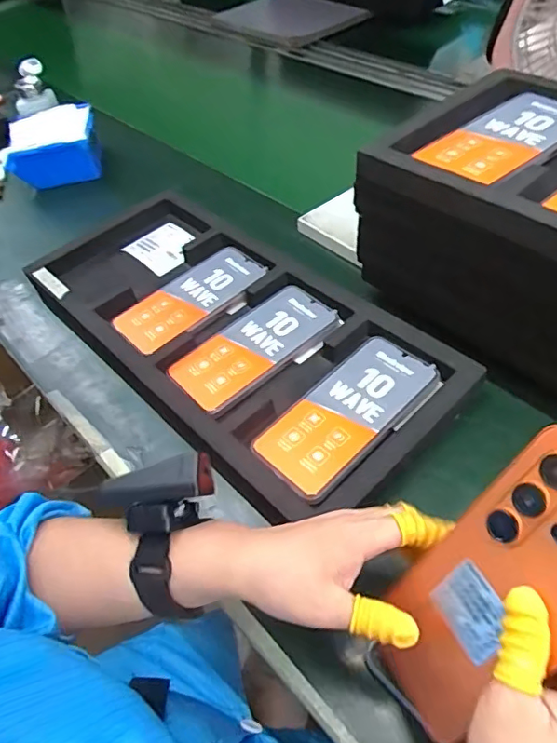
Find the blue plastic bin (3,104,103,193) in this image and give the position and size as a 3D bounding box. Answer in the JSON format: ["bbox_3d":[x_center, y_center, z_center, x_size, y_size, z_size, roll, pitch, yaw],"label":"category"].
[{"bbox_3d":[-0.344,-0.352,0.819,0.130,0.072,0.120,-8,50,-1],"label":"blue plastic bin"}]

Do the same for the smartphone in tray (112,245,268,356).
[{"bbox_3d":[-0.098,-0.086,0.580,0.171,0.008,0.080,-38,56,-24],"label":"smartphone in tray"}]

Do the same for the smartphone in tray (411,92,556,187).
[{"bbox_3d":[0.194,-0.203,0.449,0.156,0.007,0.077,-31,54,-19],"label":"smartphone in tray"}]

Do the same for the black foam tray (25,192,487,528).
[{"bbox_3d":[-0.057,-0.048,0.547,0.224,0.032,0.477,-37,56,-23],"label":"black foam tray"}]

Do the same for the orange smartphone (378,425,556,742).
[{"bbox_3d":[0.110,0.112,0.263,0.008,0.169,0.075,6,37,-41],"label":"orange smartphone"}]

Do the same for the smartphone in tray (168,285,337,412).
[{"bbox_3d":[-0.025,-0.029,0.527,0.169,0.008,0.075,-35,55,-22],"label":"smartphone in tray"}]

